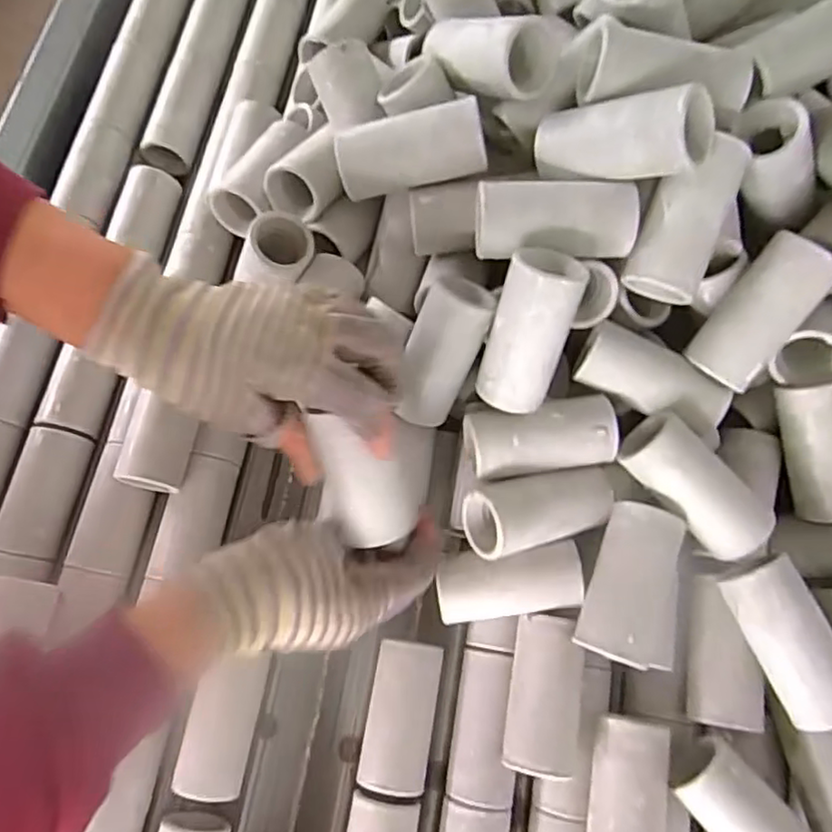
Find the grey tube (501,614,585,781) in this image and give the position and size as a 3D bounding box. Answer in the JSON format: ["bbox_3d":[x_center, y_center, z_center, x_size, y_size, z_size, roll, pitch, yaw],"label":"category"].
[{"bbox_3d":[0.073,0.160,0.373,0.039,0.034,0.081,8,72,1],"label":"grey tube"}]

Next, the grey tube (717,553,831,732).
[{"bbox_3d":[0.200,0.120,0.343,0.037,0.034,0.084,-25,74,-9],"label":"grey tube"}]

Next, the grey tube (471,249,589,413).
[{"bbox_3d":[0.060,-0.043,0.349,0.040,0.039,0.085,17,117,4],"label":"grey tube"}]

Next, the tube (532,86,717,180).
[{"bbox_3d":[0.105,-0.146,0.336,0.090,0.033,0.031,7,69,34],"label":"tube"}]

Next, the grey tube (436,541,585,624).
[{"bbox_3d":[0.053,0.100,0.383,0.080,0.047,0.037,-5,72,-3],"label":"grey tube"}]

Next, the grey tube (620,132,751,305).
[{"bbox_3d":[0.145,-0.106,0.344,0.040,0.045,0.084,27,97,7],"label":"grey tube"}]

